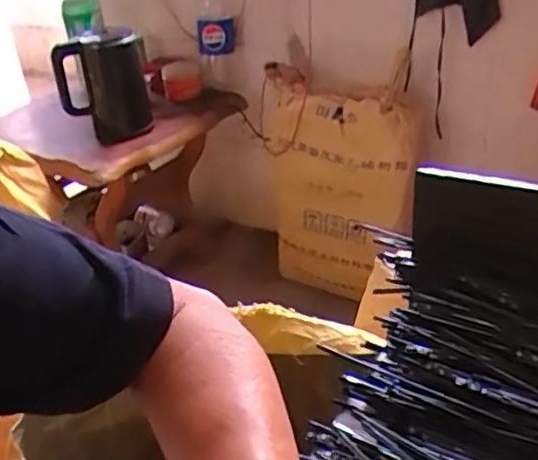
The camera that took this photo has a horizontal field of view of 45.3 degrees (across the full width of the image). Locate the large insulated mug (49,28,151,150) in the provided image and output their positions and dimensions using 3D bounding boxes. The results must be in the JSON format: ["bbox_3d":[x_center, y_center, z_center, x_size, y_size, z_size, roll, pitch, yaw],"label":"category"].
[{"bbox_3d":[-0.389,-0.332,1.530,0.200,0.267,0.122,-13,32,-11],"label":"large insulated mug"}]

